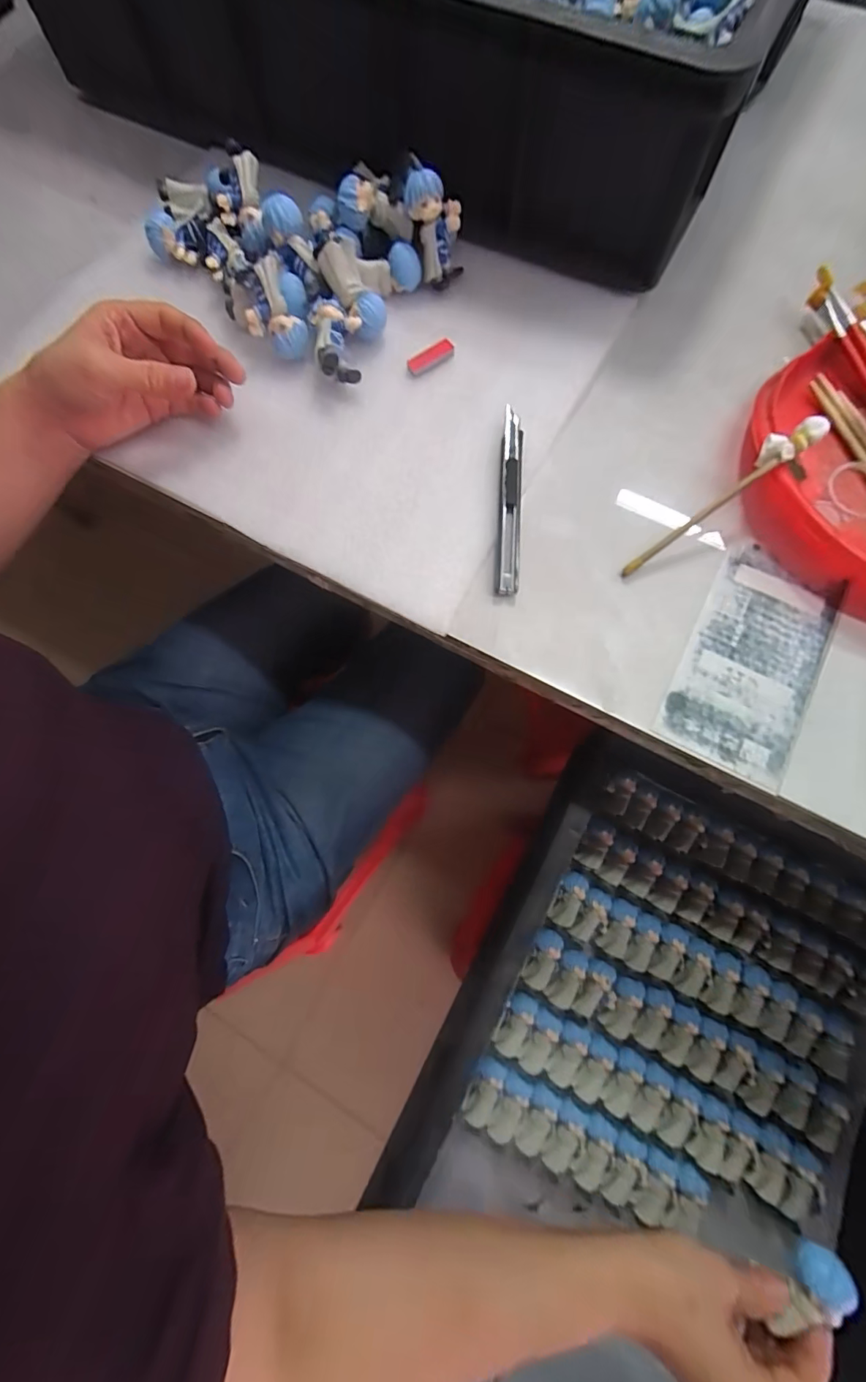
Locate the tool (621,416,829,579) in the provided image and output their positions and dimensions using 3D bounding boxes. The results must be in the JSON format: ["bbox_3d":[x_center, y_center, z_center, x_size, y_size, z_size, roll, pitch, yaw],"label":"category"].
[{"bbox_3d":[0.182,-0.123,0.297,0.140,0.011,0.019,-38,76,13],"label":"tool"}]

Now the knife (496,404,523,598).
[{"bbox_3d":[0.054,-0.133,0.314,0.015,0.010,0.138,3,75,1],"label":"knife"}]

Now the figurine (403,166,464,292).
[{"bbox_3d":[0.002,-0.339,0.337,0.029,0.064,0.028,-12,41,11],"label":"figurine"}]

